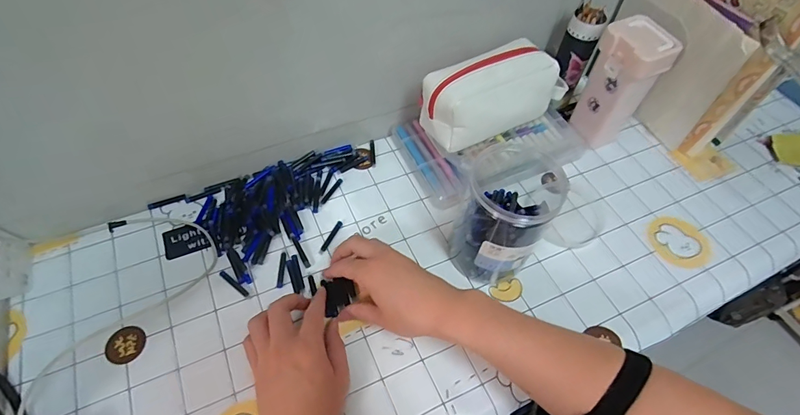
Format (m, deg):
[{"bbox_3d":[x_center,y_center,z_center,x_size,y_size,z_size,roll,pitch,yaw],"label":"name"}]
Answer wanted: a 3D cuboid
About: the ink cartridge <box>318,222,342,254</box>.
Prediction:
[{"bbox_3d":[-0.090,0.038,0.540,0.008,0.004,0.051,24,58,12],"label":"ink cartridge"}]

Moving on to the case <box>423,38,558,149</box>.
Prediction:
[{"bbox_3d":[0.121,-0.156,0.560,0.188,0.082,0.086,-26,61,-20],"label":"case"}]

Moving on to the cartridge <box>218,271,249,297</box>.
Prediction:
[{"bbox_3d":[-0.196,0.089,0.495,0.047,0.004,0.007,34,60,17],"label":"cartridge"}]

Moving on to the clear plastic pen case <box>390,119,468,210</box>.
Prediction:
[{"bbox_3d":[0.045,-0.067,0.599,0.048,0.032,0.154,-19,60,-16],"label":"clear plastic pen case"}]

